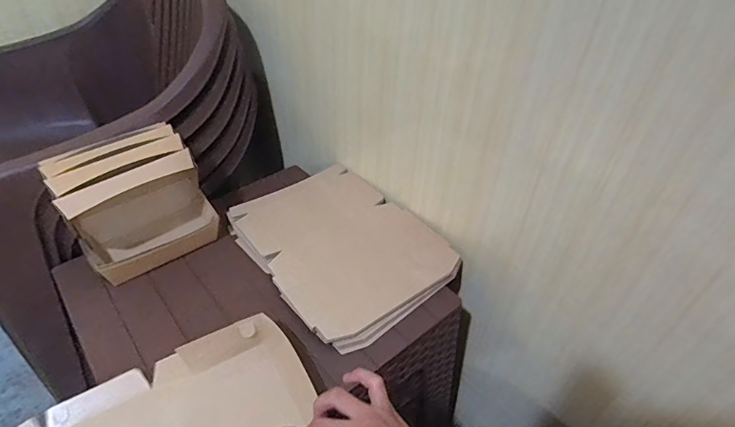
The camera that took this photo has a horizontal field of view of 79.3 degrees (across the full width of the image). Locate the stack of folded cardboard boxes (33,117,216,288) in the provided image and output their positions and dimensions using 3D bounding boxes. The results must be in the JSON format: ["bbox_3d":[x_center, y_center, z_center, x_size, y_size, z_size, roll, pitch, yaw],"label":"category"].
[{"bbox_3d":[-0.347,-0.014,0.675,0.180,0.156,0.137,-30,50,-32],"label":"stack of folded cardboard boxes"}]

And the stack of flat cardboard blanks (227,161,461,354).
[{"bbox_3d":[-0.044,0.045,0.711,0.254,0.024,0.323,-29,50,-32],"label":"stack of flat cardboard blanks"}]

